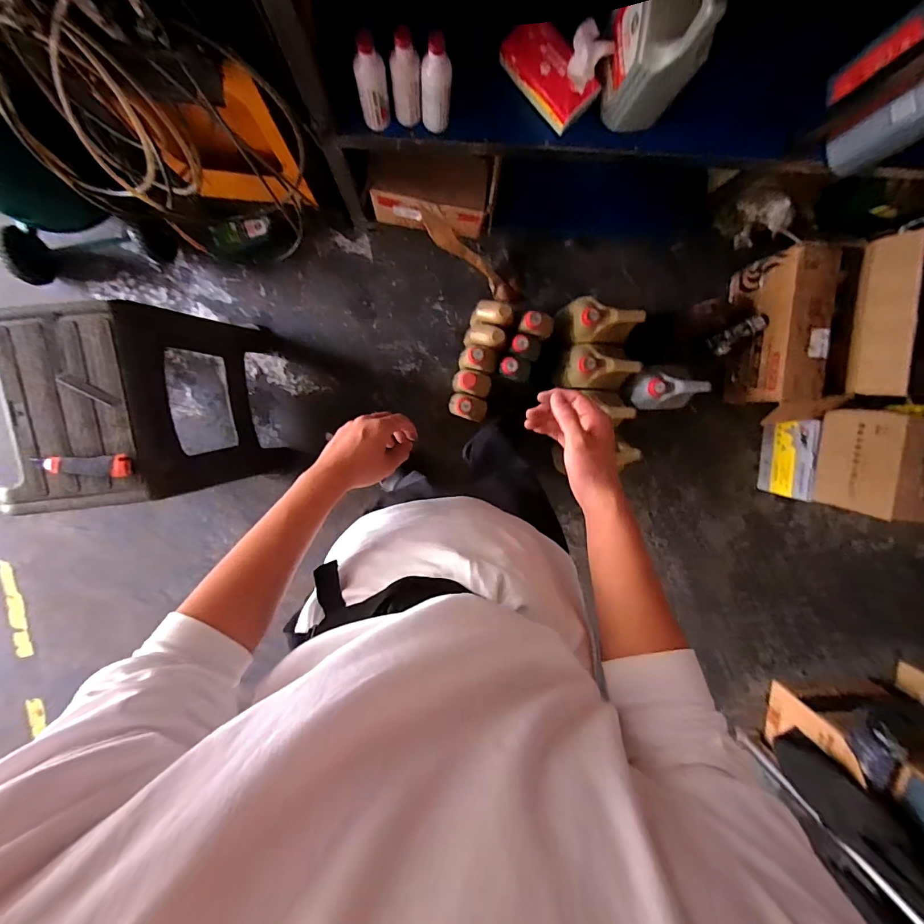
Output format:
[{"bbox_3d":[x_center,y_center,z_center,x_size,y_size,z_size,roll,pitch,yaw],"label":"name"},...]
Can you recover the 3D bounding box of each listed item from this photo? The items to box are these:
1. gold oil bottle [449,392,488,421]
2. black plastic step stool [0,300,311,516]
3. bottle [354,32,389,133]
[{"bbox_3d":[0.018,-0.162,1.260,0.100,0.200,0.064,15,97,-7],"label":"gold oil bottle"},{"bbox_3d":[-0.699,-0.149,1.015,0.310,0.579,0.387,-3,99,-4],"label":"black plastic step stool"},{"bbox_3d":[-0.156,-0.653,0.747,0.046,0.175,0.043,-1,99,-4],"label":"bottle"}]

